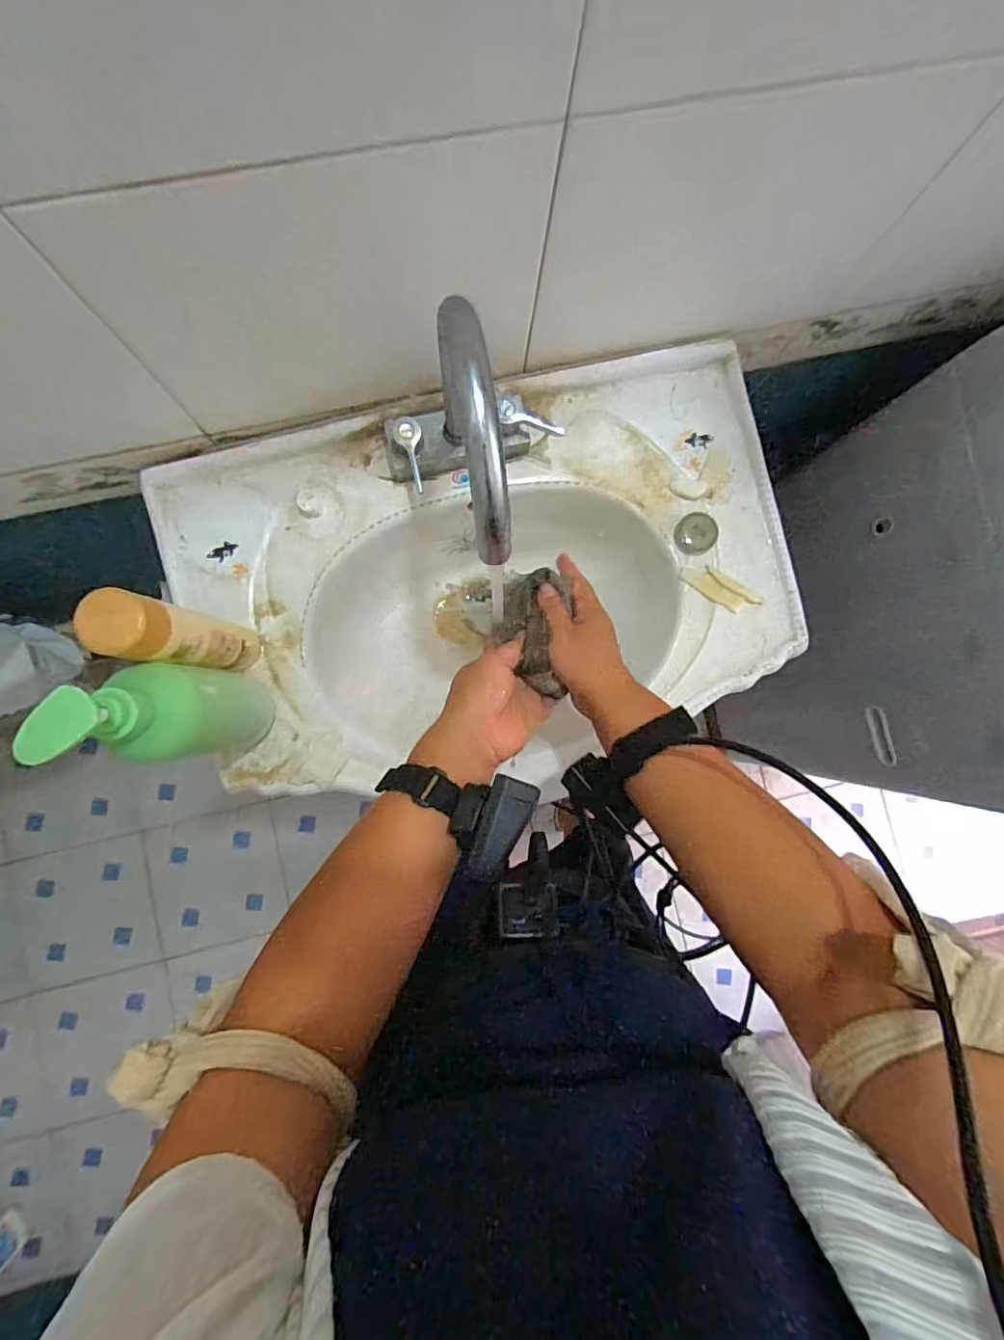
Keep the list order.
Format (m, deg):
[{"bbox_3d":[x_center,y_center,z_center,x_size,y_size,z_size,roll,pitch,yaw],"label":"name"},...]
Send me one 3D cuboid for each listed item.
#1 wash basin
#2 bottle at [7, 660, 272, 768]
[{"bbox_3d":[-0.017,-0.081,0.628,0.649,0.165,0.419,-12,86,-5],"label":"wash basin"},{"bbox_3d":[-0.259,0.035,0.448,0.063,0.241,0.073,4,85,-4],"label":"bottle"}]

